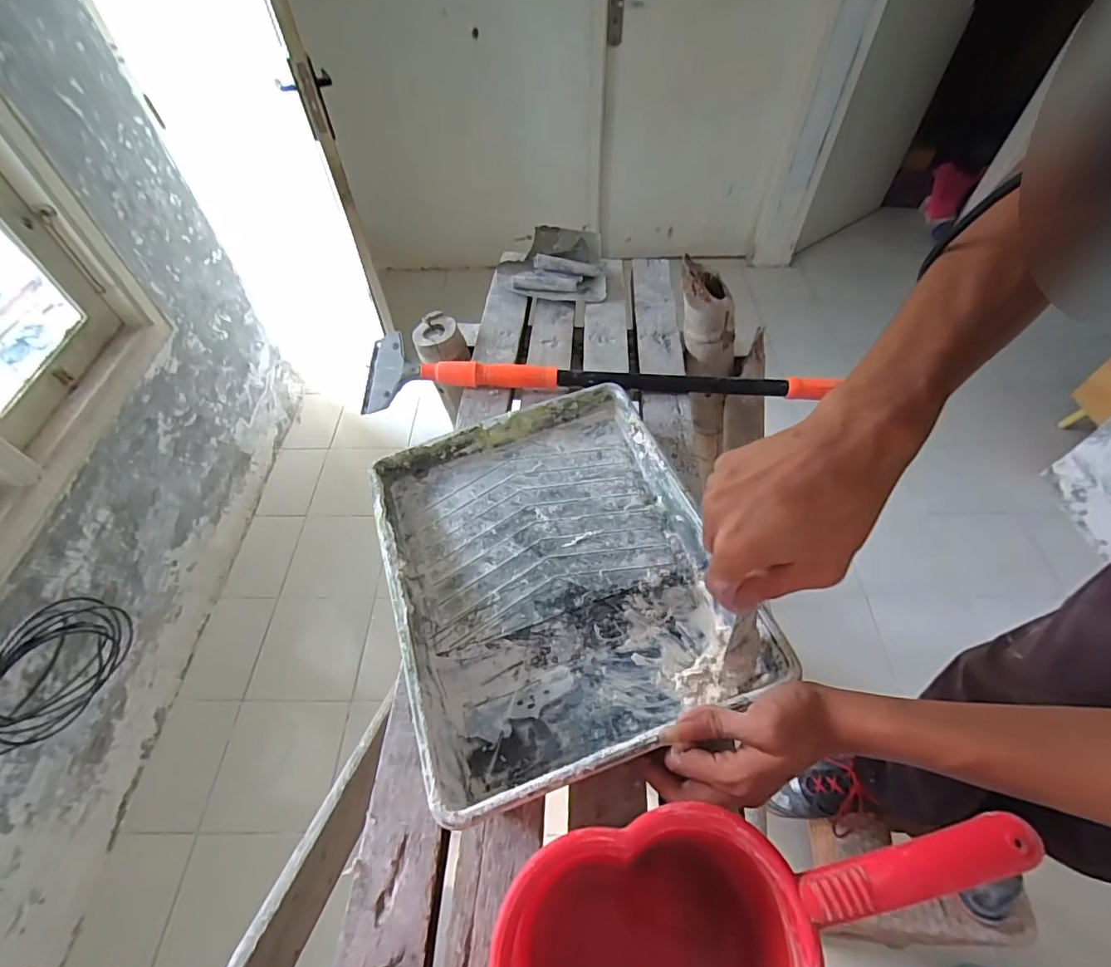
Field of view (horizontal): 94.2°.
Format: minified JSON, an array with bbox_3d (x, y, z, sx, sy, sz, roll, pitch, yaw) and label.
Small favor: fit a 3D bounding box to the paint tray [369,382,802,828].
[{"bbox_3d":[-0.005,0.076,0.475,0.271,0.074,0.331,-17,56,-12],"label":"paint tray"}]

